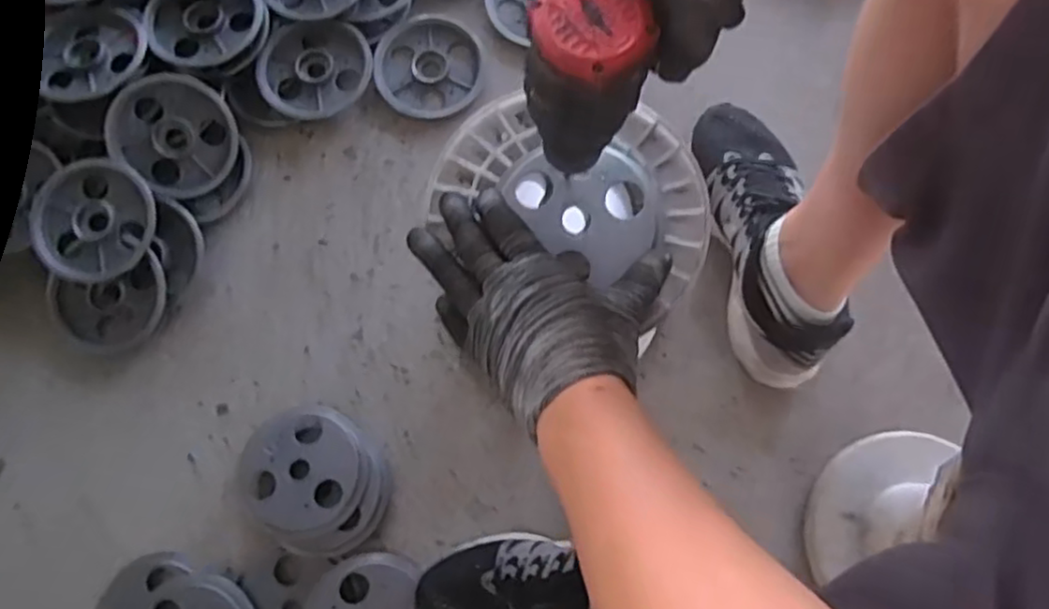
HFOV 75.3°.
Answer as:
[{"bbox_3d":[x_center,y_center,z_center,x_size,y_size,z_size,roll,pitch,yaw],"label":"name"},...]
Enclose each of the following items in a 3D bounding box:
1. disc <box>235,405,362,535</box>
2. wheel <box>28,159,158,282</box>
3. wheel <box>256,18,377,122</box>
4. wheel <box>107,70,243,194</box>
[{"bbox_3d":[-0.214,0.155,0.648,0.113,0.009,0.115,1,67,-2],"label":"disc"},{"bbox_3d":[-0.440,-0.084,0.695,0.116,0.034,0.119,0,76,2],"label":"wheel"},{"bbox_3d":[-0.230,-0.260,0.752,0.115,0.026,0.118,0,78,1],"label":"wheel"},{"bbox_3d":[-0.368,-0.182,0.715,0.120,0.014,0.116,-2,96,-19],"label":"wheel"}]

